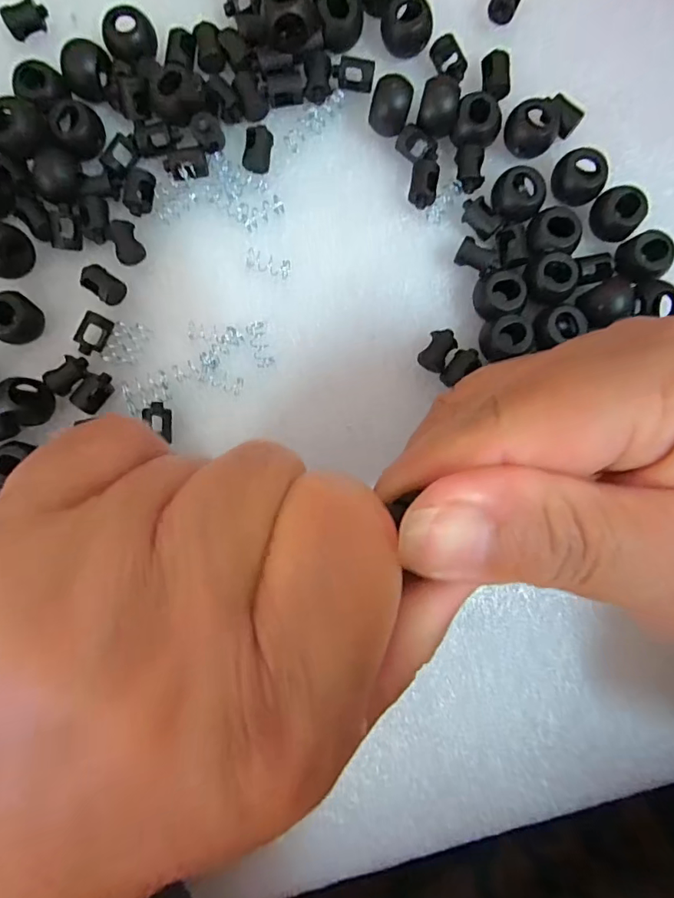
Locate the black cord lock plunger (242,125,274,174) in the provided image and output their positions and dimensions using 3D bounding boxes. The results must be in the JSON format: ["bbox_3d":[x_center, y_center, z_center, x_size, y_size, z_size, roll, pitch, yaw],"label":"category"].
[{"bbox_3d":[-0.028,-0.107,0.175,0.010,0.004,0.015,6,88,0],"label":"black cord lock plunger"}]

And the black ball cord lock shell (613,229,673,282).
[{"bbox_3d":[0.107,-0.067,0.171,0.016,0.010,0.015,0,88,0],"label":"black ball cord lock shell"}]

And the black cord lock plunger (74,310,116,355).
[{"bbox_3d":[-0.086,-0.040,0.172,0.008,0.005,0.015,24,88,1],"label":"black cord lock plunger"}]

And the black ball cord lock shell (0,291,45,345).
[{"bbox_3d":[-0.113,-0.046,0.173,0.015,0.014,0.015,0,88,0],"label":"black ball cord lock shell"}]

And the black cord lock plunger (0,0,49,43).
[{"bbox_3d":[-0.112,-0.156,0.177,0.015,0.007,0.007,-36,88,-1],"label":"black cord lock plunger"}]

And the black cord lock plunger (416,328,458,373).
[{"bbox_3d":[0.036,-0.035,0.175,0.010,0.008,0.015,33,88,-1],"label":"black cord lock plunger"}]

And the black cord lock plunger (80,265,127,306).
[{"bbox_3d":[-0.083,-0.058,0.173,0.015,0.007,0.009,36,89,1],"label":"black cord lock plunger"}]

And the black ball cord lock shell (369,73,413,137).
[{"bbox_3d":[0.019,-0.120,0.171,0.013,0.013,0.015,20,88,1],"label":"black ball cord lock shell"}]

